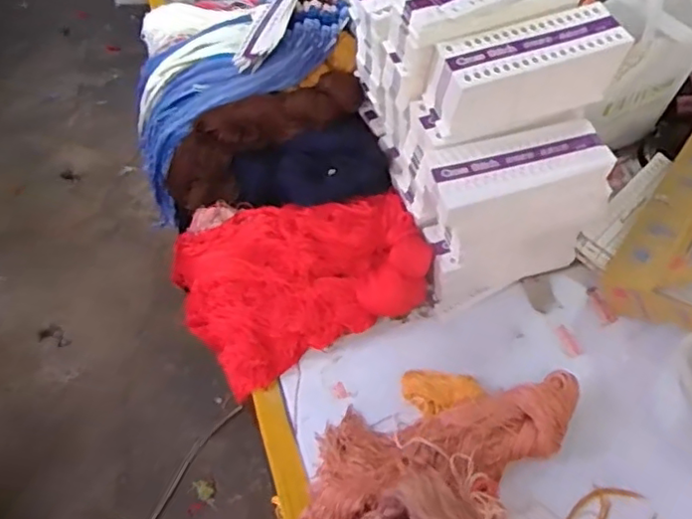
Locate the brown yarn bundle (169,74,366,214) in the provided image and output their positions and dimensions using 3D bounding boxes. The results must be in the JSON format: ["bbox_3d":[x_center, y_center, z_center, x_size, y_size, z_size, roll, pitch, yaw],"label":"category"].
[{"bbox_3d":[-0.158,-0.206,1.045,0.392,0.102,0.120,-26,56,14],"label":"brown yarn bundle"}]

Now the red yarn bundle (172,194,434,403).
[{"bbox_3d":[-0.077,0.003,0.975,0.358,0.108,0.282,-26,59,-17],"label":"red yarn bundle"}]

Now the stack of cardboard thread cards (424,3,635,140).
[{"bbox_3d":[0.237,-0.248,0.830,0.247,0.108,0.082,-15,57,-11],"label":"stack of cardboard thread cards"}]

